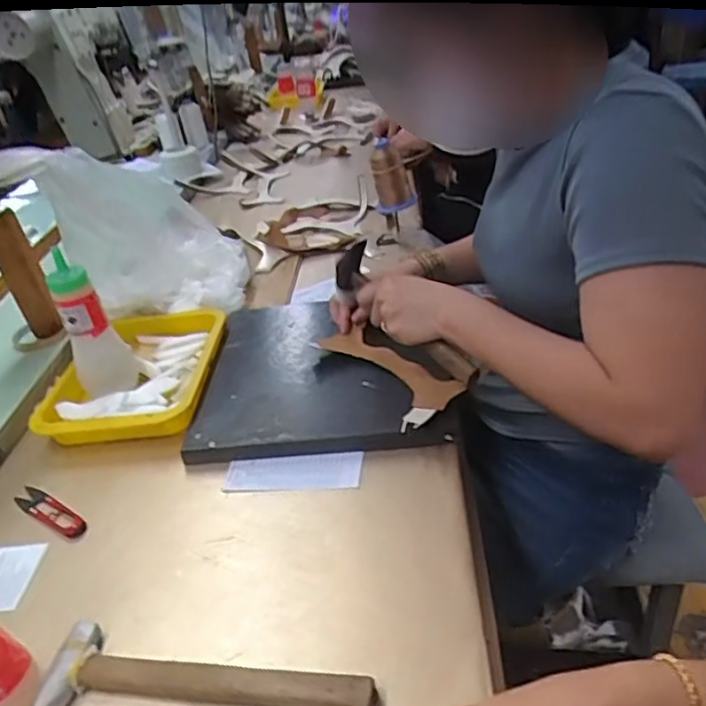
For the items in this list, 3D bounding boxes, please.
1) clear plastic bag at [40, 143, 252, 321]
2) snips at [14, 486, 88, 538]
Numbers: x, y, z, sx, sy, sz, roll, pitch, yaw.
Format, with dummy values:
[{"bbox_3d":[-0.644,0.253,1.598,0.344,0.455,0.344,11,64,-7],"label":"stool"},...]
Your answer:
[{"bbox_3d":[-0.295,-0.186,0.928,0.221,0.243,0.157,-6,33,5],"label":"clear plastic bag"},{"bbox_3d":[-0.318,0.166,0.655,0.113,0.005,0.025,15,40,33],"label":"snips"}]

